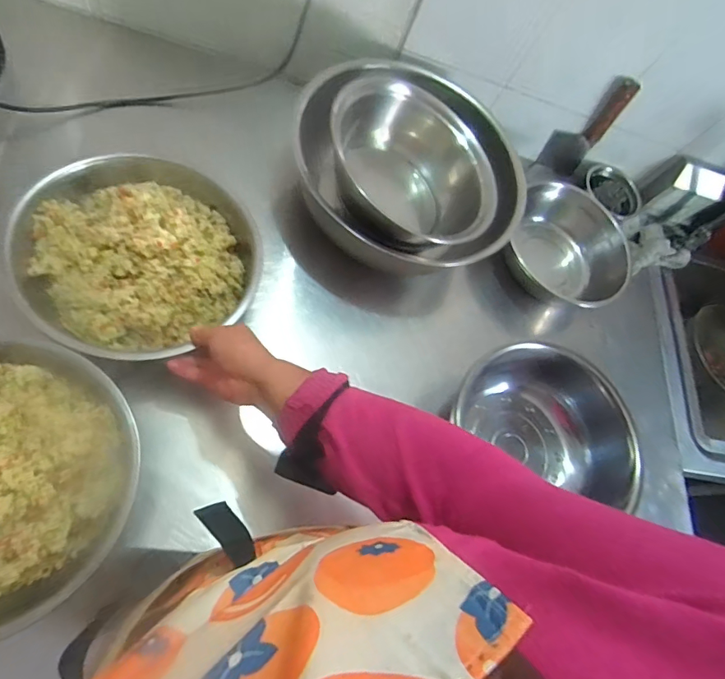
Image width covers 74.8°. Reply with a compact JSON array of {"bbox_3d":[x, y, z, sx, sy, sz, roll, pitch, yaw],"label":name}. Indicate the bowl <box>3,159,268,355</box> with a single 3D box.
[{"bbox_3d":[-0.273,-0.102,0.600,0.271,0.069,0.252,6,74,-20],"label":"bowl"}]

